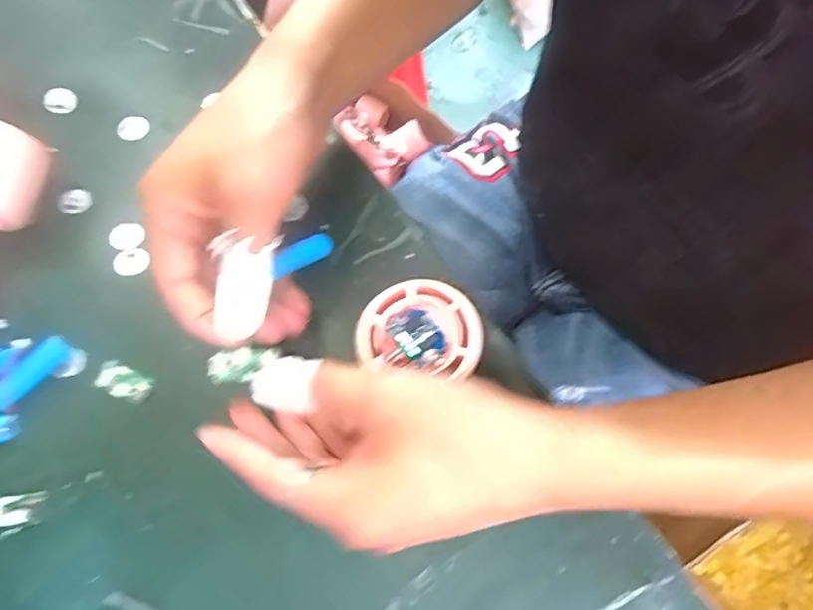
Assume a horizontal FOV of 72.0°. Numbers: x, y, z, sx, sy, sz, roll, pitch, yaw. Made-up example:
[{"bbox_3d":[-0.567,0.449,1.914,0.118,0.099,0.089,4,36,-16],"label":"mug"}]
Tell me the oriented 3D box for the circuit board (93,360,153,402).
[{"bbox_3d":[-0.159,0.042,0.312,0.032,0.004,0.017,22,74,9],"label":"circuit board"}]

